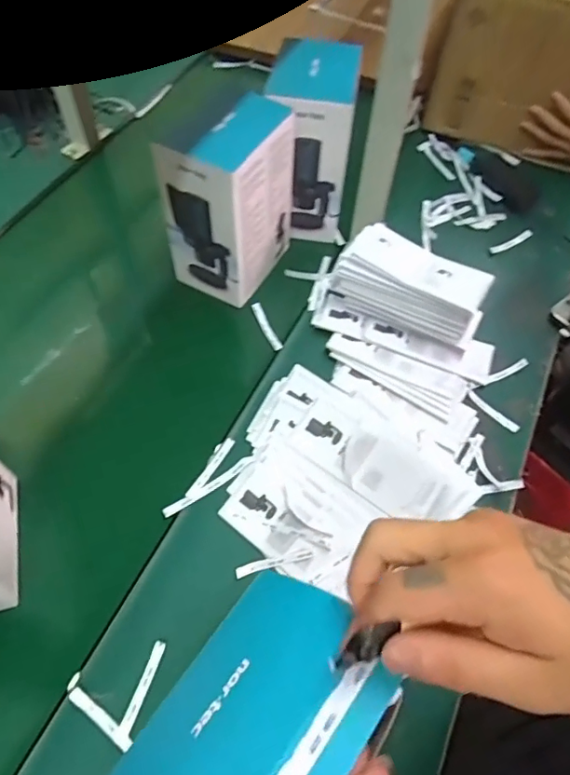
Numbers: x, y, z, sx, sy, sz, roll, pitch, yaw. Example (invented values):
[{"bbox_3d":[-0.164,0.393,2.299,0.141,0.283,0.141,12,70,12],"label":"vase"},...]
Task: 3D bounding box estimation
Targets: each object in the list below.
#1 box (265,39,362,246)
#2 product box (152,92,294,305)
[{"bbox_3d":[0.038,-0.343,0.776,0.111,0.241,0.124,-1,56,-3],"label":"box"},{"bbox_3d":[-0.075,-0.254,0.726,0.124,0.218,0.157,20,57,11],"label":"product box"}]

